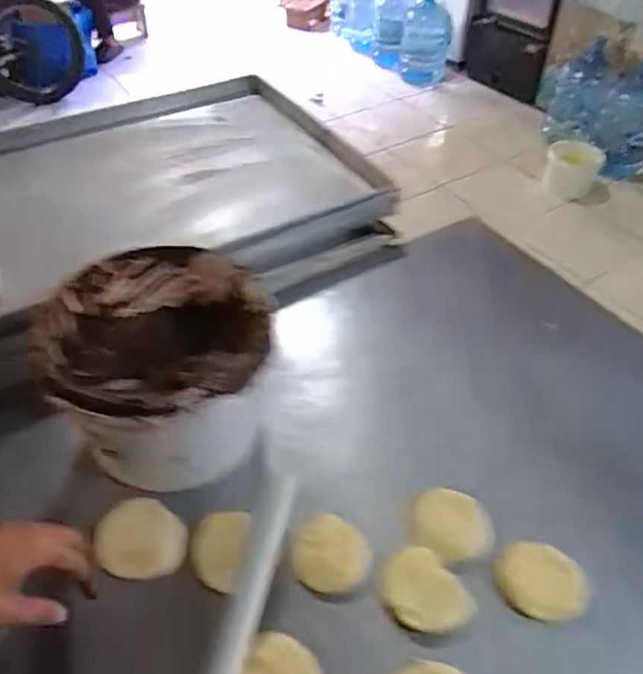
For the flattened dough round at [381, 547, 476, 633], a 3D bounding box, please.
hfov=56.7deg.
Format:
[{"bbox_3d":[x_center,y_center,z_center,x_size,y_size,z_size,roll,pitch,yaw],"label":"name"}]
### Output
[{"bbox_3d":[0.094,0.234,0.544,0.061,0.010,0.080,-32,53,-28],"label":"flattened dough round"}]

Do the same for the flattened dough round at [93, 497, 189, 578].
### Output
[{"bbox_3d":[-0.177,0.197,0.586,0.086,0.006,0.082,0,45,0],"label":"flattened dough round"}]

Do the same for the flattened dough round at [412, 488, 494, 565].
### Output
[{"bbox_3d":[0.131,0.192,0.605,0.079,0.022,0.069,25,50,23],"label":"flattened dough round"}]

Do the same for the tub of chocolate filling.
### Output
[{"bbox_3d":[-0.171,0.038,0.630,0.207,0.160,0.216,0,45,0],"label":"tub of chocolate filling"}]

